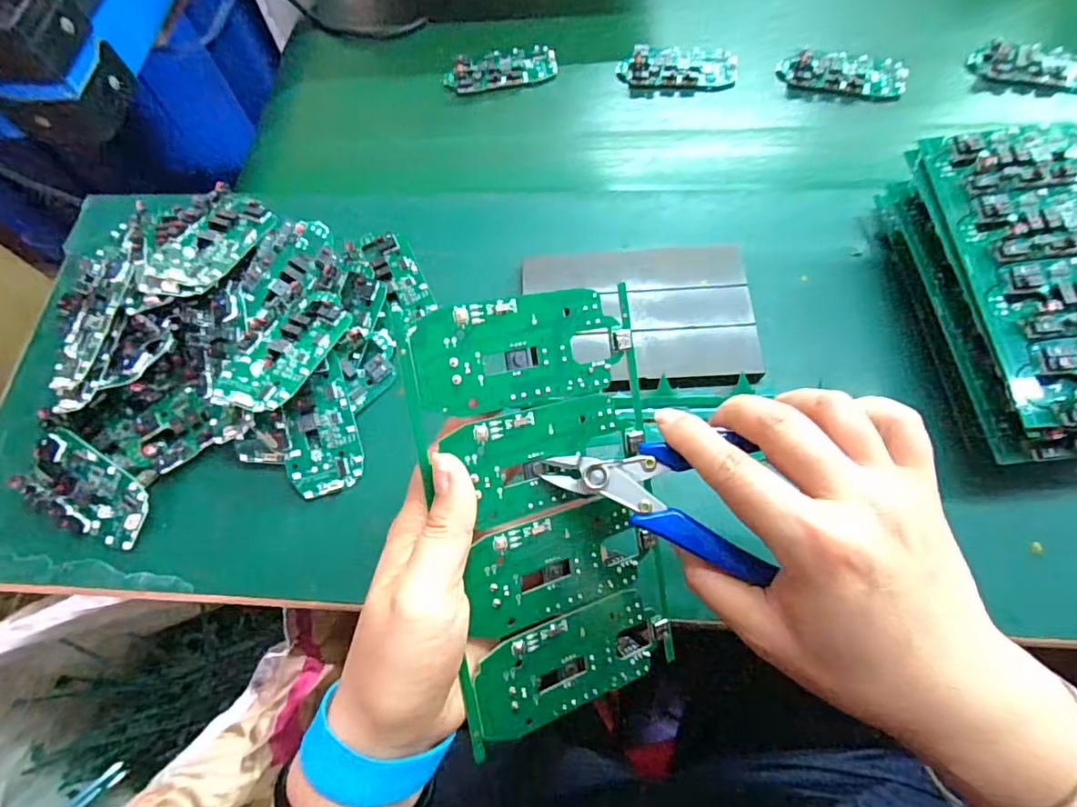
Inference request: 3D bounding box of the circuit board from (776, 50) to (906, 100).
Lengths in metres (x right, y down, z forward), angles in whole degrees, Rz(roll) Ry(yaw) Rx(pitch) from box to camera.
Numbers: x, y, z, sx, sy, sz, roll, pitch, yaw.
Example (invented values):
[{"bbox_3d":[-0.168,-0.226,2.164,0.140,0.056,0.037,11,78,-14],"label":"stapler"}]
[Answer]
[{"bbox_3d":[0.249,-0.272,0.451,0.097,0.016,0.040,13,68,11],"label":"circuit board"}]

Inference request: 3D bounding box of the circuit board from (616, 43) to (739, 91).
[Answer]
[{"bbox_3d":[0.118,-0.287,0.467,0.098,0.015,0.046,-3,66,4],"label":"circuit board"}]

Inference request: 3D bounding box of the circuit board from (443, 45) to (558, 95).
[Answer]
[{"bbox_3d":[-0.033,-0.293,0.482,0.097,0.017,0.043,-15,66,-2],"label":"circuit board"}]

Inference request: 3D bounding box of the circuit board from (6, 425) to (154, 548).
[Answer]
[{"bbox_3d":[-0.279,0.055,0.337,0.089,0.008,0.047,29,90,10],"label":"circuit board"}]

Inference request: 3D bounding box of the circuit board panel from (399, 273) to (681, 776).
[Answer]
[{"bbox_3d":[0.006,0.047,0.243,0.104,0.004,0.185,-12,98,-26],"label":"circuit board panel"}]

